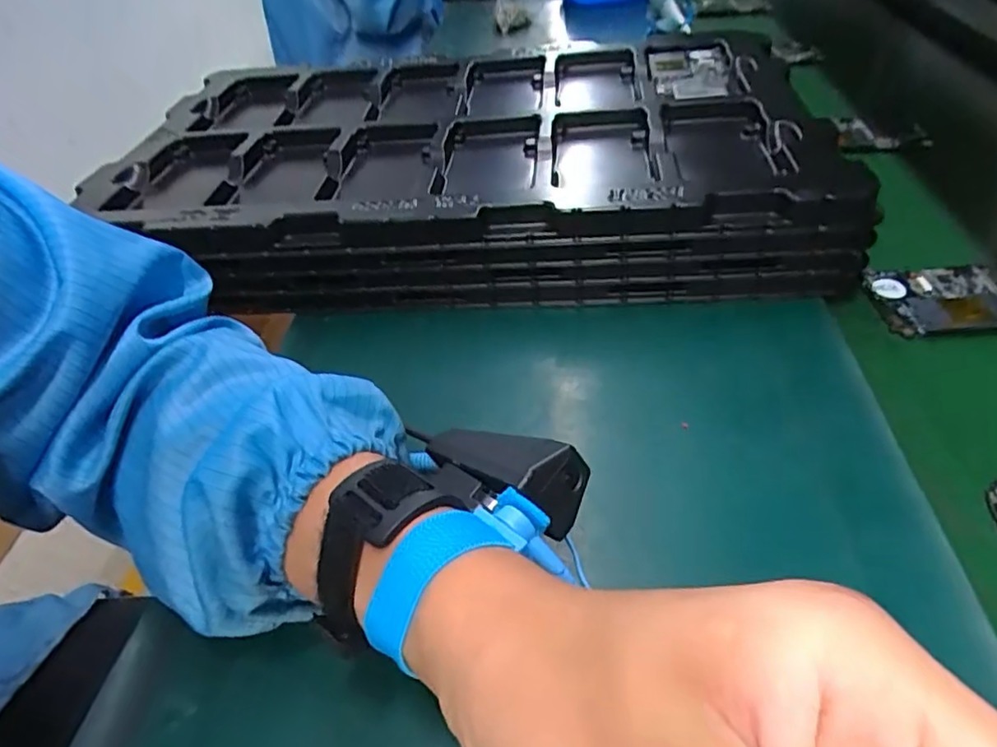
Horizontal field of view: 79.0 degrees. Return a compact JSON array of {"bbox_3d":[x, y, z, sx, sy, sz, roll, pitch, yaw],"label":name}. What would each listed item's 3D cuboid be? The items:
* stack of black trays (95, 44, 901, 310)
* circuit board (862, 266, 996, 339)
[{"bbox_3d":[-0.028,-0.172,0.513,0.537,0.091,0.312,0,44,7],"label":"stack of black trays"},{"bbox_3d":[0.306,-0.050,0.389,0.125,0.011,0.065,-1,44,3],"label":"circuit board"}]

